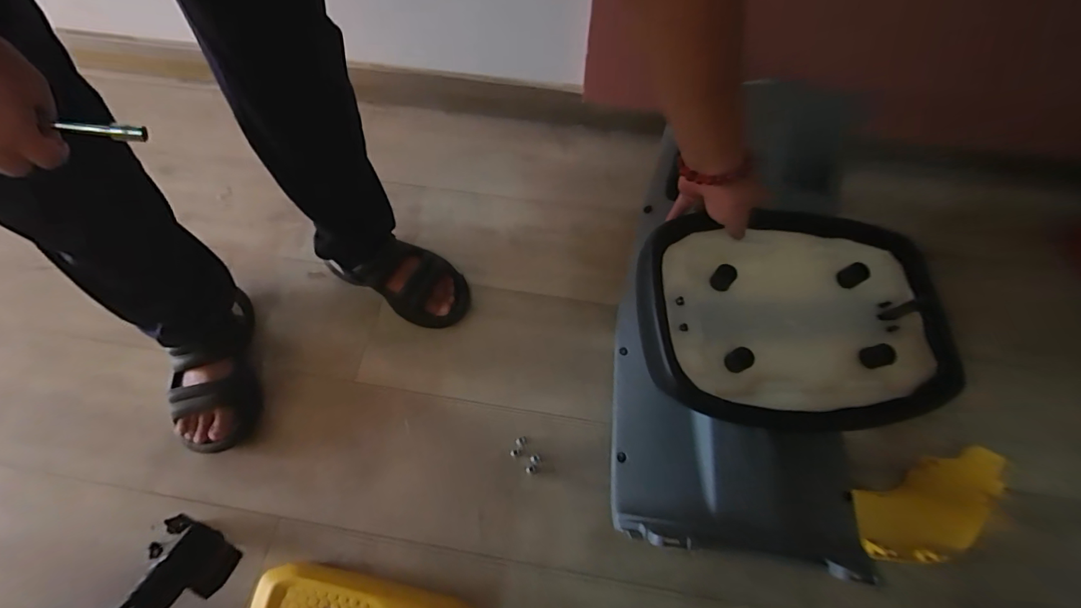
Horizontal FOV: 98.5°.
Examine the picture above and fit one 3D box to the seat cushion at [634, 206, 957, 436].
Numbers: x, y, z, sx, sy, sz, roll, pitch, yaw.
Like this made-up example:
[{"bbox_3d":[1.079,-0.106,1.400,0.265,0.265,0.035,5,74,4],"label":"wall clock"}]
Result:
[{"bbox_3d":[0.294,0.007,0.539,0.359,0.090,0.250,-6,64,-3],"label":"seat cushion"}]

